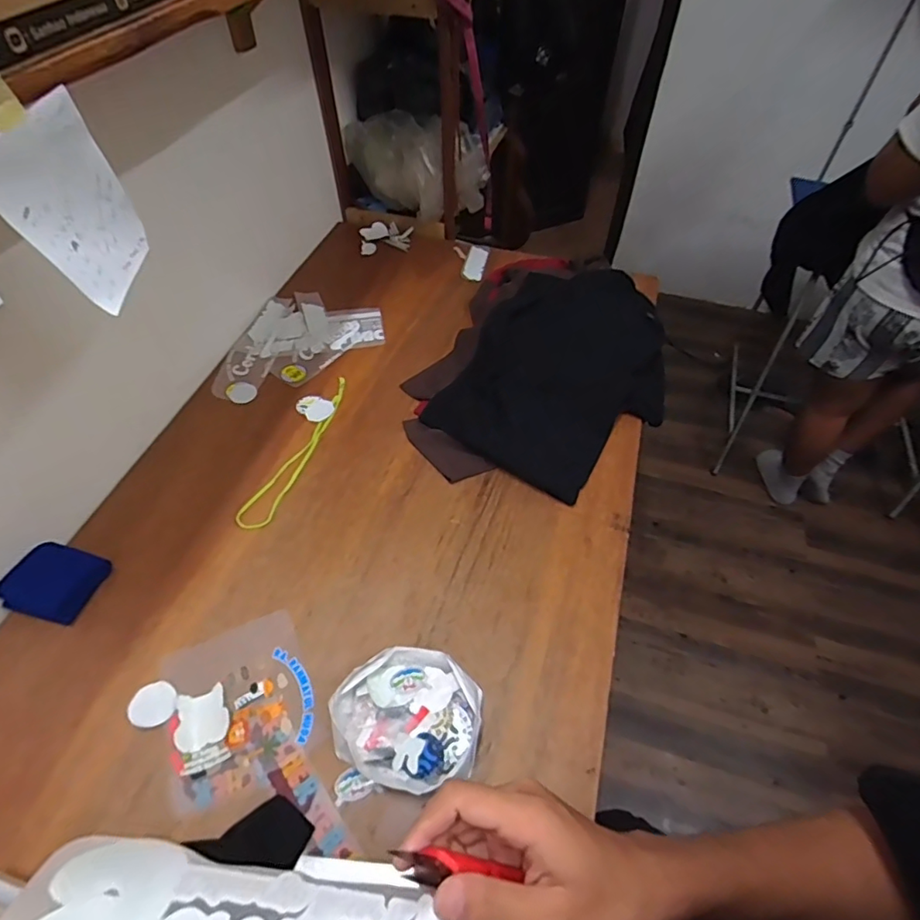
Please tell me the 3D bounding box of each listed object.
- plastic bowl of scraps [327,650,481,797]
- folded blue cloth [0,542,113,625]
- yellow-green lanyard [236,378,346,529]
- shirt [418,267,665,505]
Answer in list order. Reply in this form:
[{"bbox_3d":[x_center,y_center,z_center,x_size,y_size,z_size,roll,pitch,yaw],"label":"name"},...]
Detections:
[{"bbox_3d":[-0.071,0.346,0.722,0.190,0.042,0.167,11,54,7],"label":"plastic bowl of scraps"},{"bbox_3d":[-0.636,0.188,0.837,0.129,0.026,0.111,14,54,9],"label":"folded blue cloth"},{"bbox_3d":[-0.304,-0.027,1.024,0.063,0.007,0.381,12,53,15],"label":"yellow-green lanyard"},{"bbox_3d":[0.237,-0.212,1.077,0.345,0.144,0.538,30,58,20],"label":"shirt"}]

